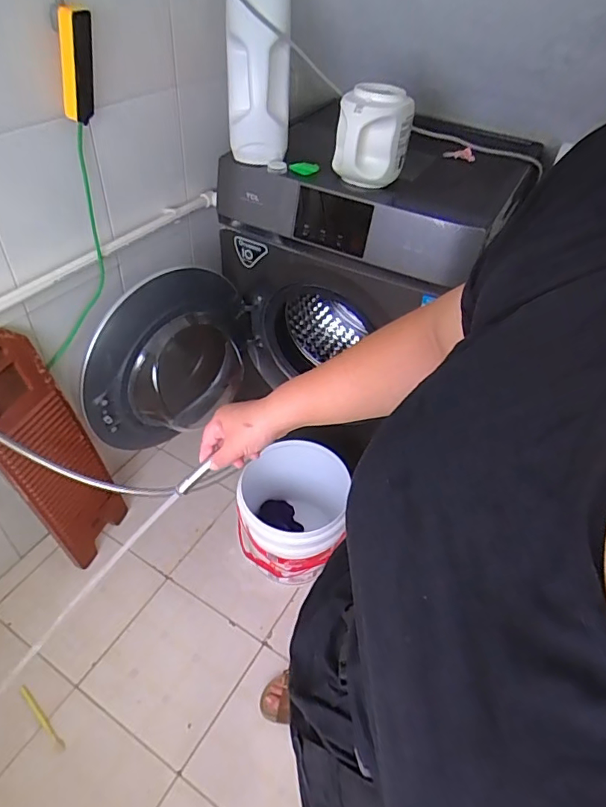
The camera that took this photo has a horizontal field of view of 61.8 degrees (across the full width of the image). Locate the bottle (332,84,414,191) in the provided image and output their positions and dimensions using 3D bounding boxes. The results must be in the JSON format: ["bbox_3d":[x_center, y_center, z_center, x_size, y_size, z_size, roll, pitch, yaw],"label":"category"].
[{"bbox_3d":[0.135,-0.510,0.964,0.134,0.149,0.127,9,45,3],"label":"bottle"}]

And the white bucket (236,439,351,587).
[{"bbox_3d":[-0.025,0.292,1.276,0.247,0.306,0.266,3,45,-3],"label":"white bucket"}]

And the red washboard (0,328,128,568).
[{"bbox_3d":[-0.564,0.126,1.149,0.030,0.635,0.200,12,47,23],"label":"red washboard"}]

